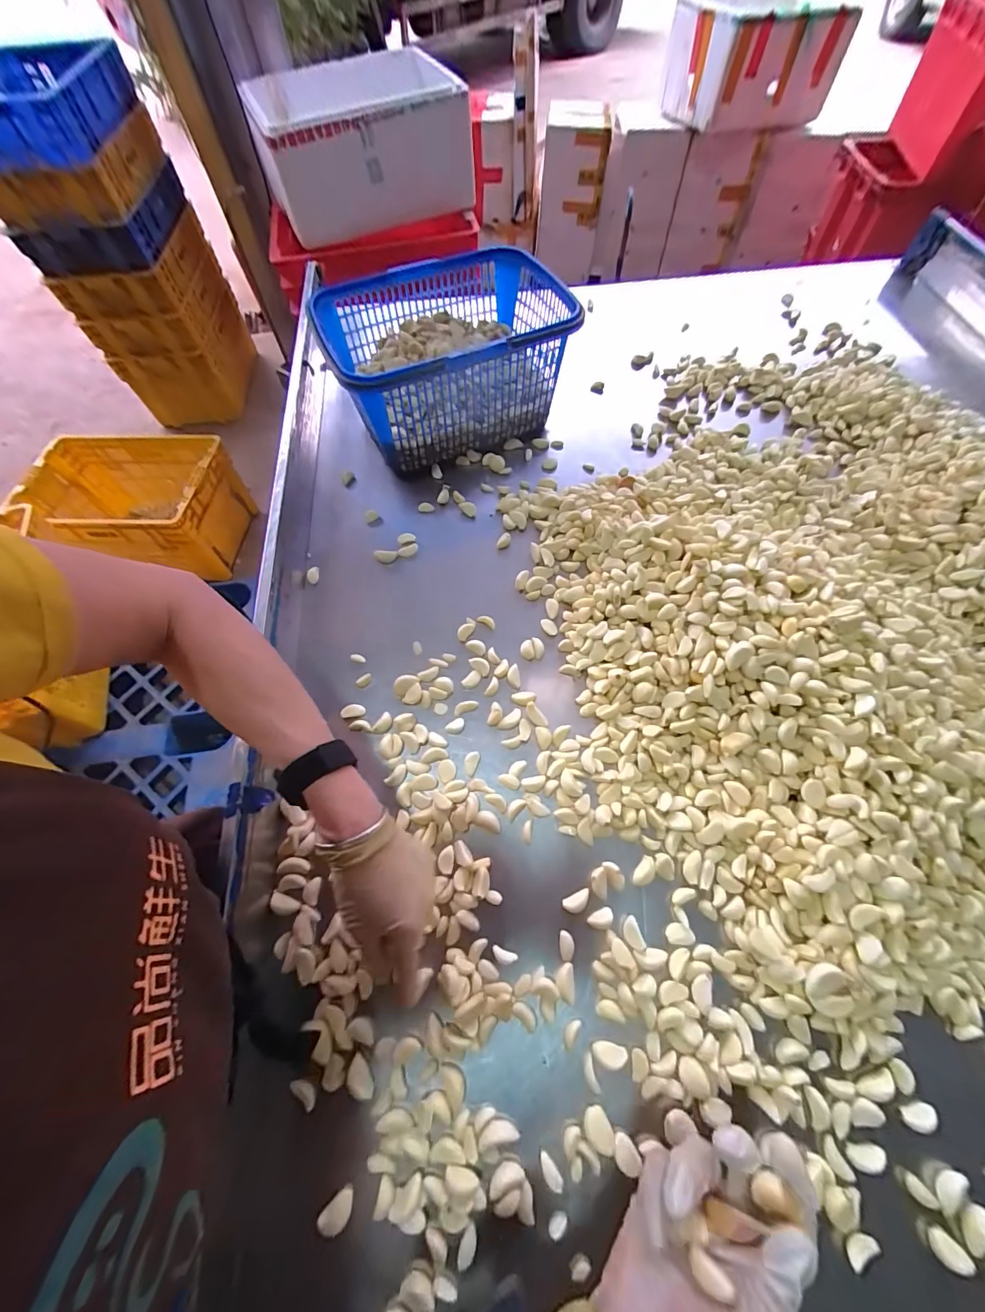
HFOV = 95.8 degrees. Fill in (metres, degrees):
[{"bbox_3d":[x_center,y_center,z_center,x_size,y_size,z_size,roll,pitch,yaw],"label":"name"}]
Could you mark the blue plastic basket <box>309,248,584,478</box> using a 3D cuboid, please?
[{"bbox_3d":[-0.060,-0.437,0.661,0.322,0.159,0.258,-23,65,-9],"label":"blue plastic basket"}]

